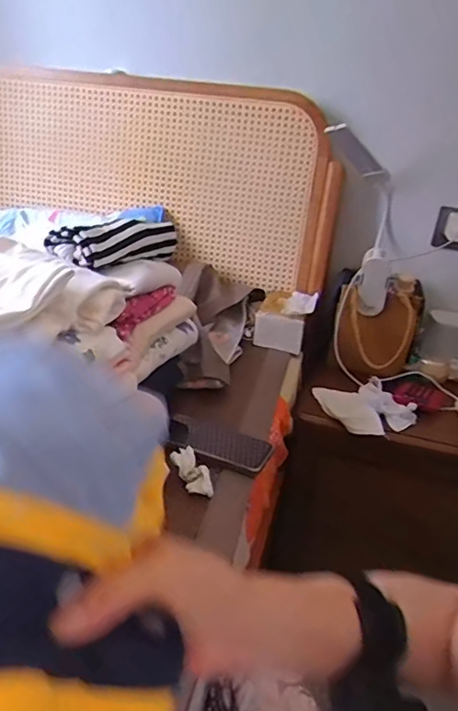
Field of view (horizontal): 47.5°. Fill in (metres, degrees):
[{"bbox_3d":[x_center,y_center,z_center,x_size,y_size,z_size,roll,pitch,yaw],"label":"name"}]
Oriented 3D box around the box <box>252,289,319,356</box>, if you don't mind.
[{"bbox_3d":[0.119,-0.077,1.083,0.109,0.080,0.161,10,25,9],"label":"box"}]

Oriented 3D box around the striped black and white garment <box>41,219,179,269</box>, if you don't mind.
[{"bbox_3d":[-0.156,-0.162,0.732,0.081,0.056,0.212,16,26,20],"label":"striped black and white garment"}]

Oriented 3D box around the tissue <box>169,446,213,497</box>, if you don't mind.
[{"bbox_3d":[-0.046,0.146,0.643,0.032,0.023,0.072,-11,43,-34],"label":"tissue"}]

